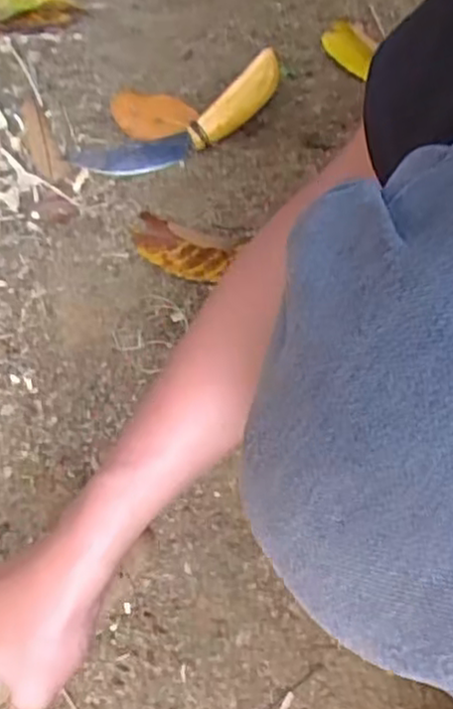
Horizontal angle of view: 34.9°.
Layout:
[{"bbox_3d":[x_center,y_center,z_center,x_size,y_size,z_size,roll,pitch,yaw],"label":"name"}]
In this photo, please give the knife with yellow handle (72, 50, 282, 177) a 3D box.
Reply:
[{"bbox_3d":[-0.041,-0.216,0.669,0.207,0.038,0.047,-25,74,-12],"label":"knife with yellow handle"}]

